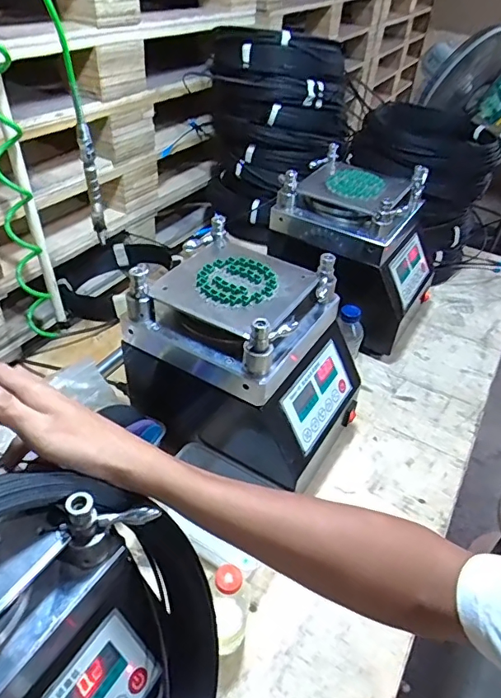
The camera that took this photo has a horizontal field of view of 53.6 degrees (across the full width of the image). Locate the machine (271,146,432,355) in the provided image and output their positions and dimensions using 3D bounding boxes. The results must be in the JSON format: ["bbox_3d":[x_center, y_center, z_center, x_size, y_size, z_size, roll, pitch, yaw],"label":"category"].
[{"bbox_3d":[0.213,-0.196,0.984,0.285,0.285,0.254,28,46,23],"label":"machine"}]

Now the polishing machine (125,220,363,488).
[{"bbox_3d":[-0.005,0.031,0.709,0.295,0.281,0.212,20,44,16],"label":"polishing machine"}]

